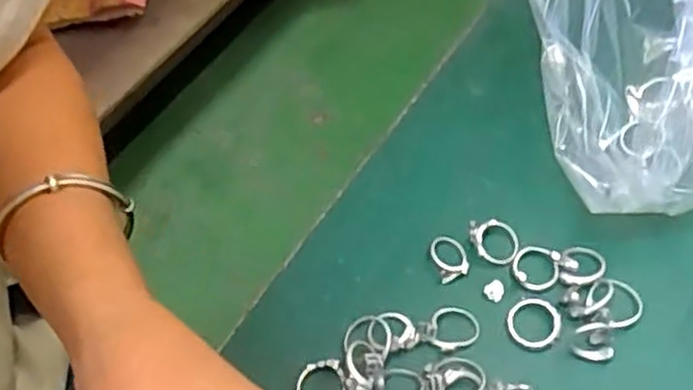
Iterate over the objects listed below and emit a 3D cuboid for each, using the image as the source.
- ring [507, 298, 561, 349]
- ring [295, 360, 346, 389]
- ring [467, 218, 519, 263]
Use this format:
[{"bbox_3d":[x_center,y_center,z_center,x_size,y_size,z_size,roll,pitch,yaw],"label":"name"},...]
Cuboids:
[{"bbox_3d":[0.082,0.056,0.318,0.022,0.005,0.022,-2,60,3],"label":"ring"},{"bbox_3d":[-0.011,0.082,0.309,0.021,0.010,0.022,-2,74,6],"label":"ring"},{"bbox_3d":[0.068,0.021,0.338,0.024,0.008,0.020,12,61,10],"label":"ring"}]

